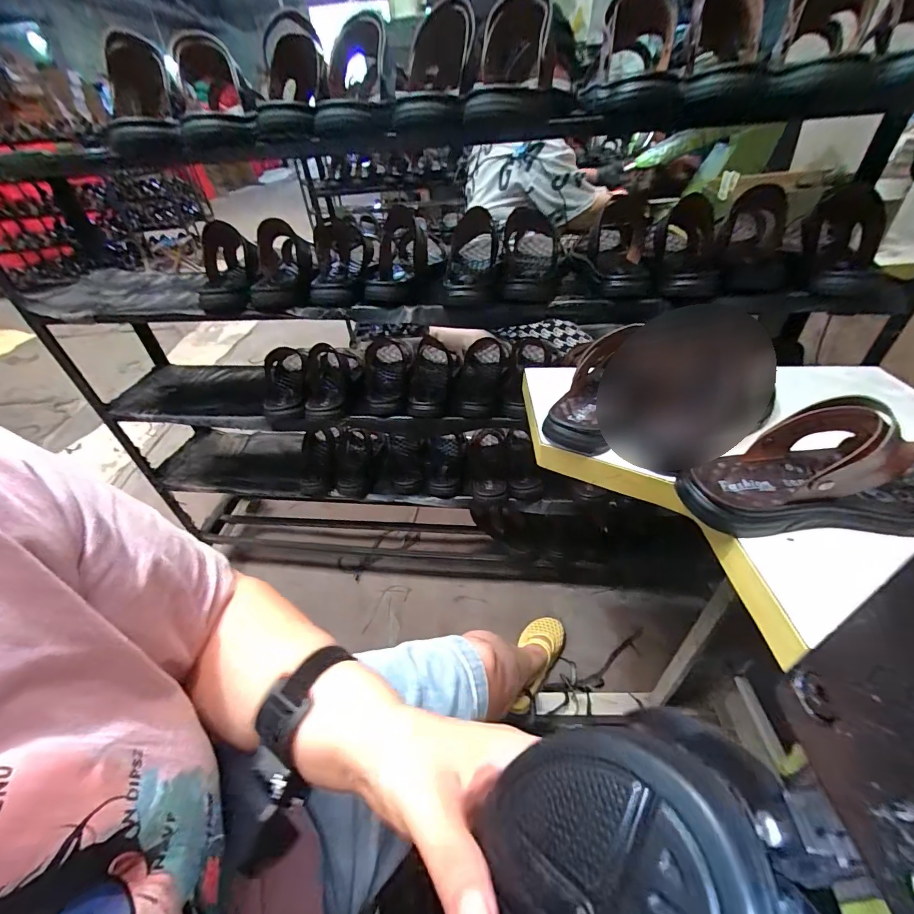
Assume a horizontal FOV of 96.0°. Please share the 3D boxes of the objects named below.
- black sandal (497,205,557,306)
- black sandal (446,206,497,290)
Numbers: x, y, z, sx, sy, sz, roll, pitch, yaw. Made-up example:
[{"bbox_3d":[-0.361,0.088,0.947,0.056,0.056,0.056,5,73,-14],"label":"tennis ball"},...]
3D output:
[{"bbox_3d":[0.130,-0.367,0.722,0.099,0.089,0.270,2,41,8],"label":"black sandal"},{"bbox_3d":[0.026,-0.368,0.718,0.092,0.090,0.249,-1,41,5],"label":"black sandal"}]

